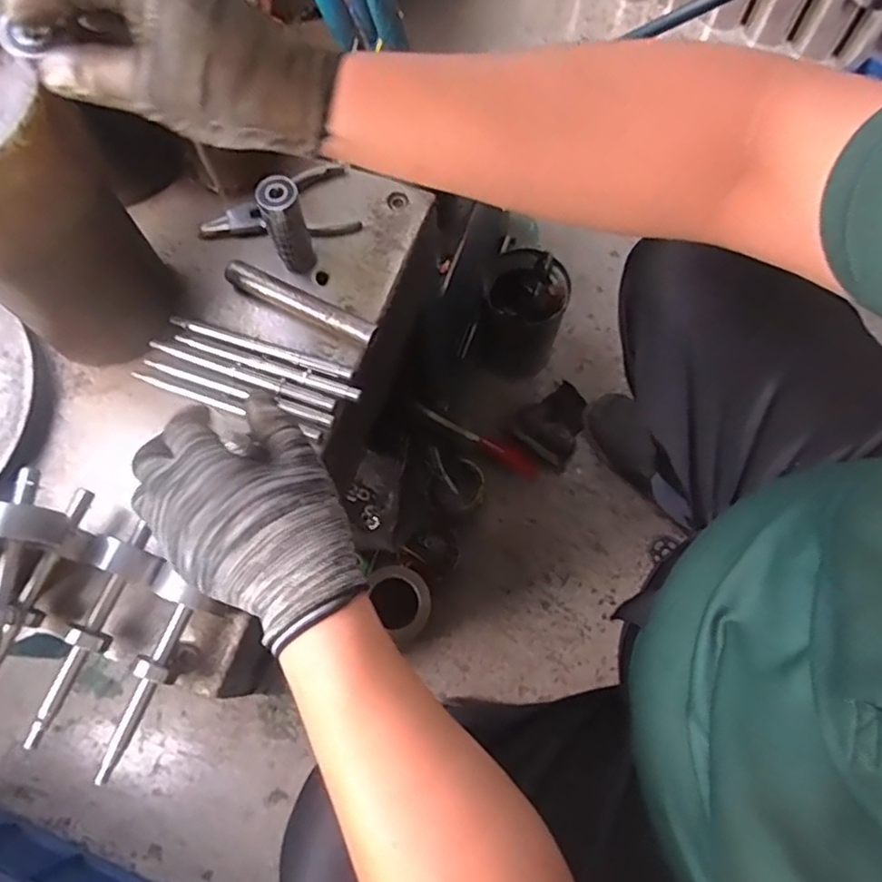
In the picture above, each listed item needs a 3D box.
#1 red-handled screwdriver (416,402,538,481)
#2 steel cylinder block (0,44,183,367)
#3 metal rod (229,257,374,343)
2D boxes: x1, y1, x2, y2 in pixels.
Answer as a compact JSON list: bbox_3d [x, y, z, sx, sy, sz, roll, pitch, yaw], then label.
[{"bbox_3d":[0.054,-0.005,0.955,0.206,0.024,0.033,30,73,-6],"label":"red-handled screwdriver"},{"bbox_3d":[-0.293,-0.147,0.449,0.138,0.212,0.125,38,75,13],"label":"steel cylinder block"},{"bbox_3d":[-0.118,-0.115,0.544,0.139,0.019,0.018,26,73,10],"label":"metal rod"}]

